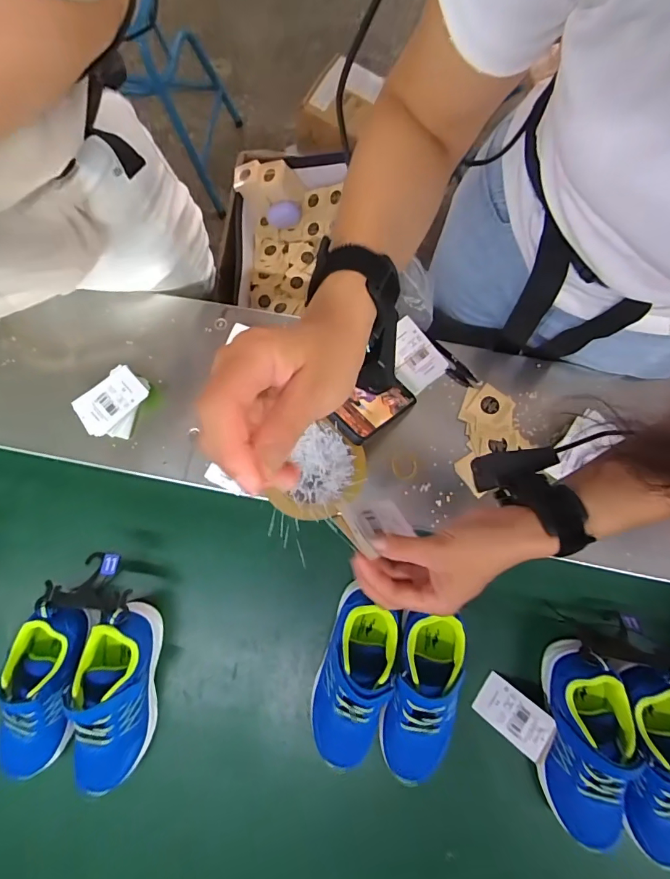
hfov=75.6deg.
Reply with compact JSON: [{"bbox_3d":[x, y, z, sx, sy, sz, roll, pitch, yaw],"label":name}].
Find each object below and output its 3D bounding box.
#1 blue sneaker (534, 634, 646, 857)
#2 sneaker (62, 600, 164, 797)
[{"bbox_3d":[0.270,0.332,0.471,0.086,0.090,0.202,-3,91,-1],"label":"blue sneaker"},{"bbox_3d":[-0.247,0.292,0.488,0.077,0.074,0.192,-2,77,-1],"label":"sneaker"}]

